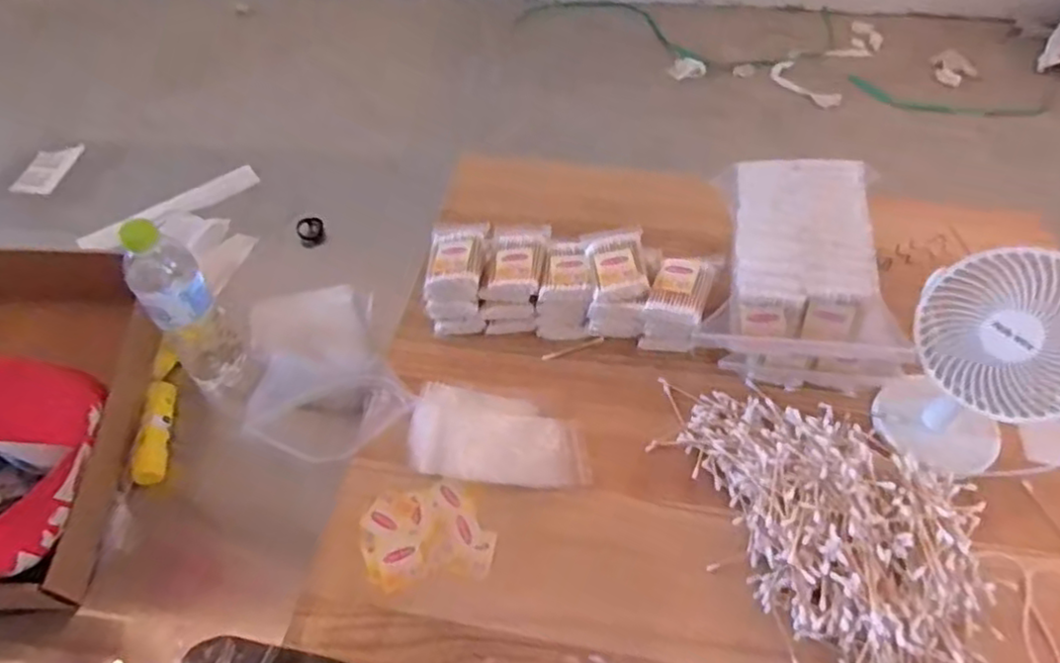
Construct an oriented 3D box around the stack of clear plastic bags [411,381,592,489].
[{"bbox_3d":[-0.030,0.107,0.664,0.171,0.029,0.093,7,52,6],"label":"stack of clear plastic bags"}]

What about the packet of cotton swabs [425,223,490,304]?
[{"bbox_3d":[-0.081,-0.078,0.746,0.062,0.048,0.093,2,52,1],"label":"packet of cotton swabs"}]

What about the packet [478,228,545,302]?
[{"bbox_3d":[-0.017,-0.076,0.736,0.062,0.032,0.086,5,52,4],"label":"packet"}]

